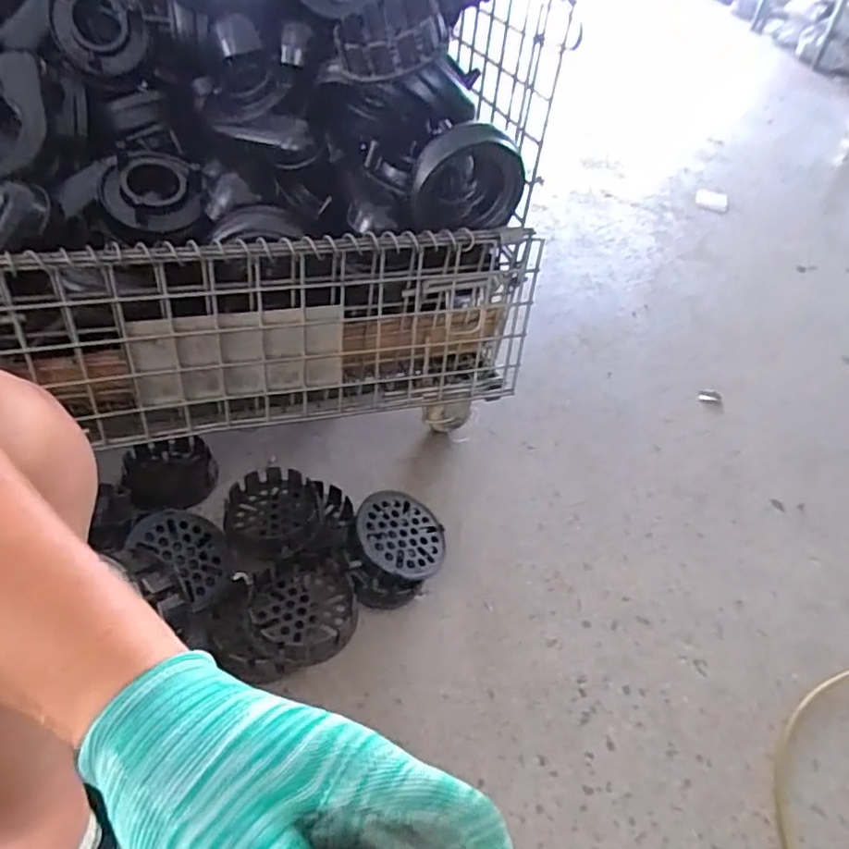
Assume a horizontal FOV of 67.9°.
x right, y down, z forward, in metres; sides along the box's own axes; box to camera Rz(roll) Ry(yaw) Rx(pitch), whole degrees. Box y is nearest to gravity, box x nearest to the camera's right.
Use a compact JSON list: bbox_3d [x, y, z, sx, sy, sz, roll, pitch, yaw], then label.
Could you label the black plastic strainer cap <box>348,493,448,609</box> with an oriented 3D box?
[{"bbox_3d":[-0.045,0.174,0.869,0.148,0.065,0.148,22,44,-12],"label":"black plastic strainer cap"}]

